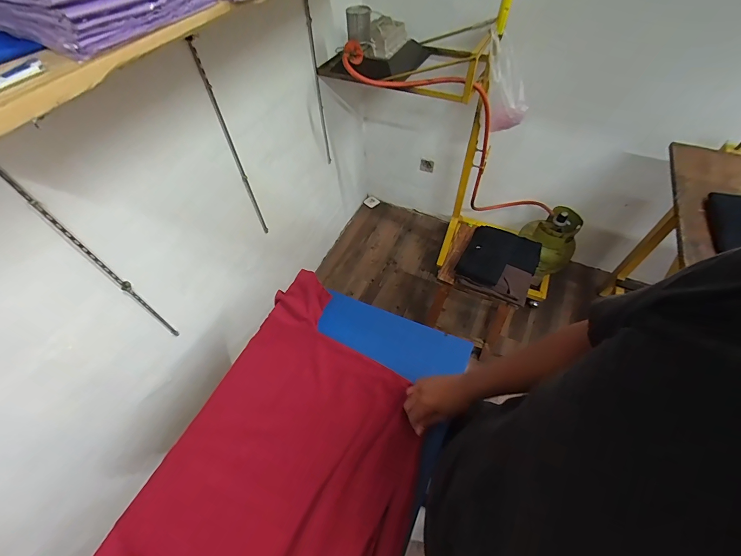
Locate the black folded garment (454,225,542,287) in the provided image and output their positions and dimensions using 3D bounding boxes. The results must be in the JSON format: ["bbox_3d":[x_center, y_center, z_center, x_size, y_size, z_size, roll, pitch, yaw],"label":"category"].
[{"bbox_3d":[0.475,-0.081,1.236,0.251,0.070,0.307,24,59,17],"label":"black folded garment"}]

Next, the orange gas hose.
[{"bbox_3d":[0.389,-0.526,1.393,0.352,1.146,0.116,15,82,50],"label":"orange gas hose"}]

